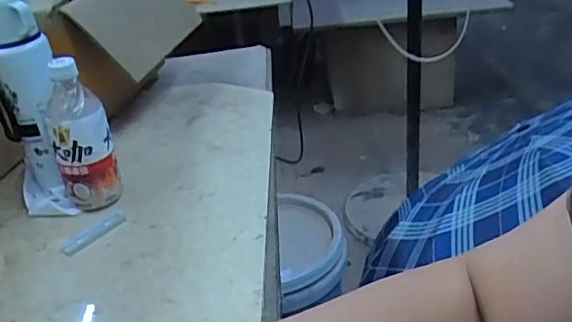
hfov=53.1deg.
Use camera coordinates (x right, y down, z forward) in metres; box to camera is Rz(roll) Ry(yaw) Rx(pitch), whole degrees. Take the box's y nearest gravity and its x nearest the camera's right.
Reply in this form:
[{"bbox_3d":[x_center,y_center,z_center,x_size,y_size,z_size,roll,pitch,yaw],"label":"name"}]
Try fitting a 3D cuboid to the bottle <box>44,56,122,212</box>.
[{"bbox_3d":[-0.247,-0.028,0.690,0.067,0.187,0.059,-16,30,-16],"label":"bottle"}]

